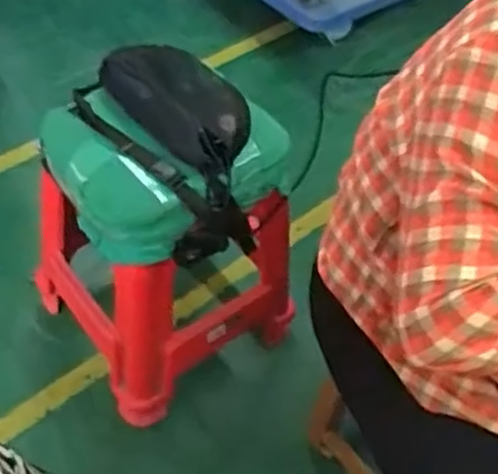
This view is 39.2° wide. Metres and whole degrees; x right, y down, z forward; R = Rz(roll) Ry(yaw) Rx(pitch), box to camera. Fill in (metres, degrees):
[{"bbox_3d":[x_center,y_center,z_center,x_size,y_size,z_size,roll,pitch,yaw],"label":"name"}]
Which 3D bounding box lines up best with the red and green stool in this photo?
[{"bbox_3d":[-0.153,-0.003,1.207,0.338,0.475,0.355,-27,58,-26],"label":"red and green stool"}]

